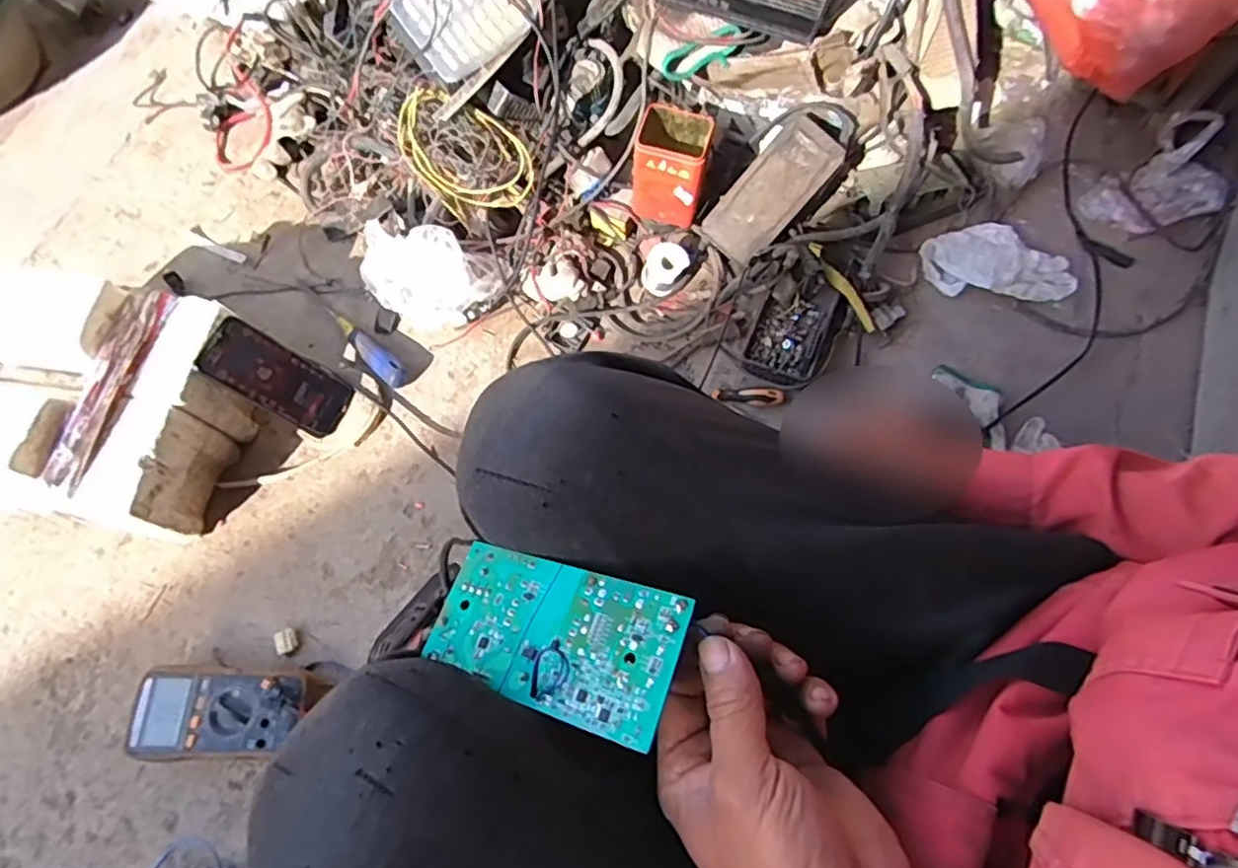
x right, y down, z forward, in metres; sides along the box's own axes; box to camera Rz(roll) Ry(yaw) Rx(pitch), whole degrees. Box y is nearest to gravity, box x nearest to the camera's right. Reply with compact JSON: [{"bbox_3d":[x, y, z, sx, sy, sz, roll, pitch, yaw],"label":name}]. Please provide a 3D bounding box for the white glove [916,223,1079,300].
[{"bbox_3d":[0.491,-0.221,0.861,0.171,0.046,0.094,11,70,7],"label":"white glove"}]

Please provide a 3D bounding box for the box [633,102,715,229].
[{"bbox_3d":[0.067,-0.337,0.837,0.088,0.120,0.066,15,70,9],"label":"box"}]

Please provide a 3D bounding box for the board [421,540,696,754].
[{"bbox_3d":[-0.033,0.093,0.311,0.125,0.004,0.065,9,60,28],"label":"board"}]

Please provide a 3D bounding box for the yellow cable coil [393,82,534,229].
[{"bbox_3d":[-0.211,-0.382,0.897,0.133,0.074,0.186,-40,115,5],"label":"yellow cable coil"}]

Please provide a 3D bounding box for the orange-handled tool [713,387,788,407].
[{"bbox_3d":[0.163,-0.048,0.833,0.088,0.017,0.025,8,69,6],"label":"orange-handled tool"}]

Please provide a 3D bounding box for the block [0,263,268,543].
[{"bbox_3d":[-0.611,-0.030,0.781,0.282,0.185,0.262,9,69,6],"label":"block"}]

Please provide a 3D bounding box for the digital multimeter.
[{"bbox_3d":[-0.417,0.295,0.704,0.193,0.050,0.086,0,69,3],"label":"digital multimeter"}]

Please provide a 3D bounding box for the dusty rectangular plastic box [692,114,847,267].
[{"bbox_3d":[0.196,-0.315,0.860,0.191,0.034,0.088,-46,71,16],"label":"dusty rectangular plastic box"}]

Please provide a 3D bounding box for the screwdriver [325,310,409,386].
[{"bbox_3d":[-0.342,-0.120,0.883,0.168,0.027,0.031,41,76,17],"label":"screwdriver"}]

